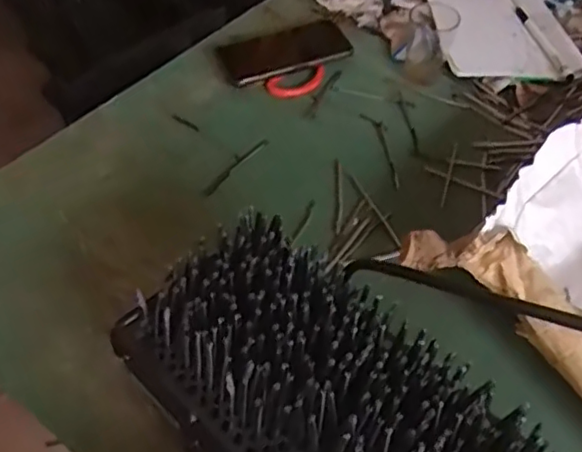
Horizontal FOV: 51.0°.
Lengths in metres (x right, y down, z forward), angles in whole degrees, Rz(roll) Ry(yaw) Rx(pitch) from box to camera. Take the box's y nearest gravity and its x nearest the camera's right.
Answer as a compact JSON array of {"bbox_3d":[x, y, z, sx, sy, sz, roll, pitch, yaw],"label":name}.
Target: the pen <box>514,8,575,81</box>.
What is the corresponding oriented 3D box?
[{"bbox_3d":[0.321,-0.237,0.782,0.014,0.015,0.159,-7,51,-6],"label":"pen"}]

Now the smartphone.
[{"bbox_3d":[-0.008,-0.216,0.748,0.158,0.015,0.061,-20,74,-20],"label":"smartphone"}]

